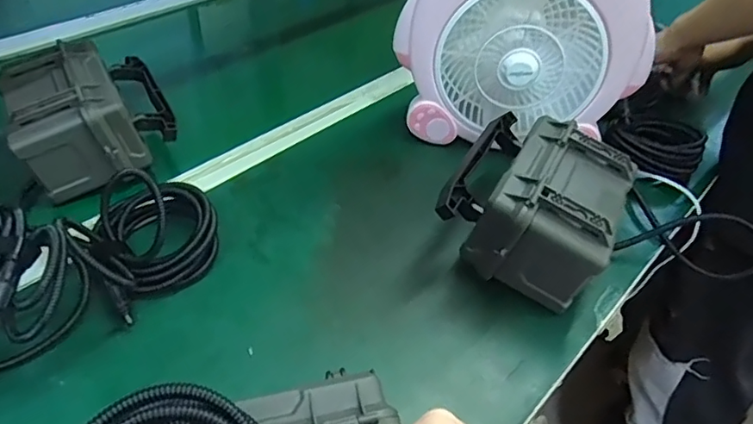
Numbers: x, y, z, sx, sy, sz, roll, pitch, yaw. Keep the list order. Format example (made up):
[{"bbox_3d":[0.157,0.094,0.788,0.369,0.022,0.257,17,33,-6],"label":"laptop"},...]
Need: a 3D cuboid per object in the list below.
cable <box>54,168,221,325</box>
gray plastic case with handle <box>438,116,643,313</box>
[{"bbox_3d":[-0.211,0.012,0.502,0.109,0.082,0.123,34,50,25],"label":"cable"},{"bbox_3d":[0.152,-0.002,0.541,0.147,0.119,0.151,24,46,16],"label":"gray plastic case with handle"}]

